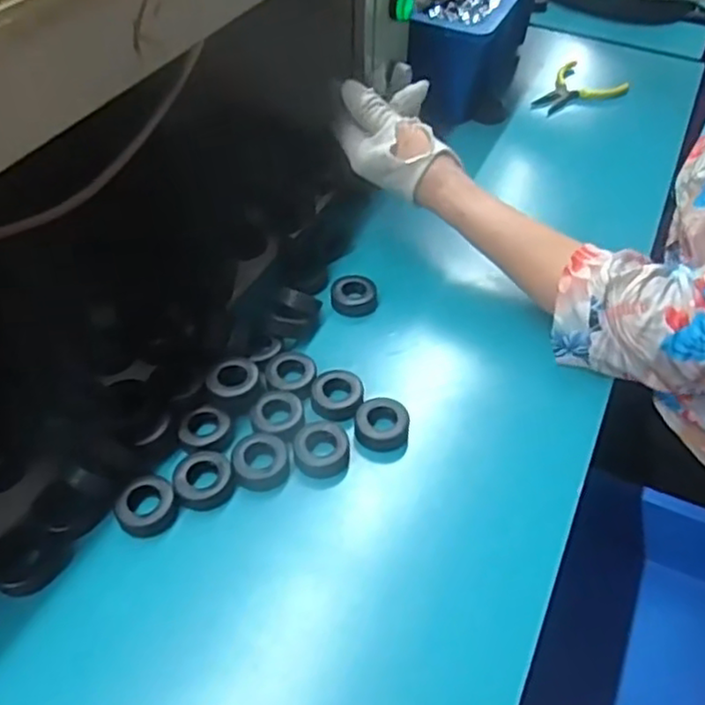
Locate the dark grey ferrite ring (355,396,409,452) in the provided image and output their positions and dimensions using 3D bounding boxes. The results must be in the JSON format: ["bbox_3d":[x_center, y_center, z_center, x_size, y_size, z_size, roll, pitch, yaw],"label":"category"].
[{"bbox_3d":[0.020,0.048,0.473,0.036,0.017,0.032,5,46,0],"label":"dark grey ferrite ring"}]

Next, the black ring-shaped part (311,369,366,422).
[{"bbox_3d":[-0.011,0.031,0.492,0.036,0.012,0.036,2,46,-2],"label":"black ring-shaped part"}]

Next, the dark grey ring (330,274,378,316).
[{"bbox_3d":[0.001,-0.048,0.569,0.037,0.012,0.036,2,46,-2],"label":"dark grey ring"}]

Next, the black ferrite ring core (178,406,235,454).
[{"bbox_3d":[-0.099,0.051,0.469,0.036,0.008,0.031,1,46,-3],"label":"black ferrite ring core"}]

